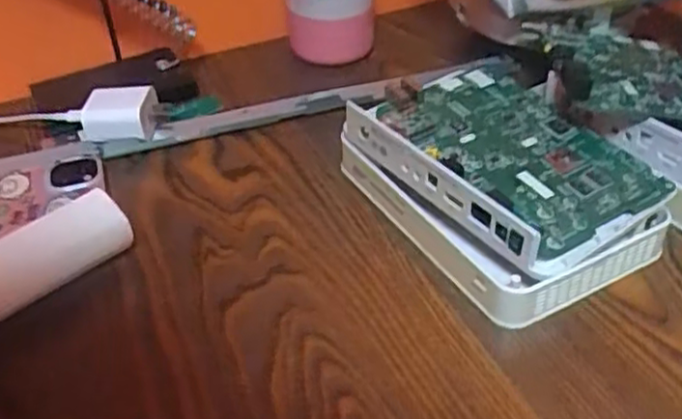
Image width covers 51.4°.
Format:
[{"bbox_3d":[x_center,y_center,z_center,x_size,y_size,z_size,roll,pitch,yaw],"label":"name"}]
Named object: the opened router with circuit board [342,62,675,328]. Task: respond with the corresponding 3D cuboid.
[{"bbox_3d":[0.091,-0.018,0.420,0.125,0.055,0.171,-24,44,-24],"label":"opened router with circuit board"}]

